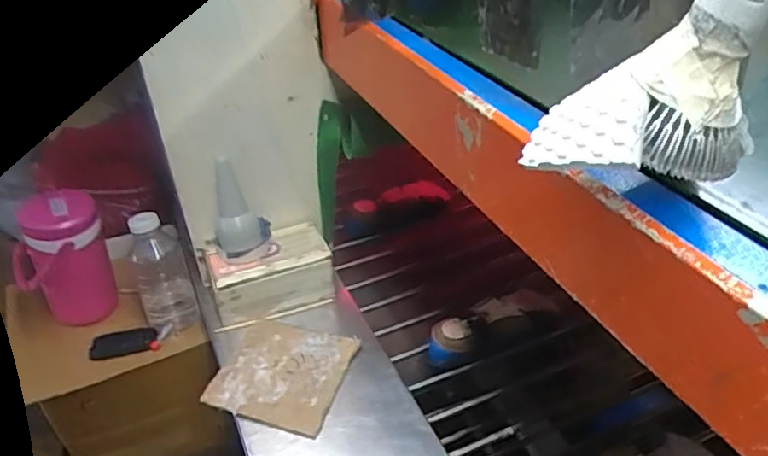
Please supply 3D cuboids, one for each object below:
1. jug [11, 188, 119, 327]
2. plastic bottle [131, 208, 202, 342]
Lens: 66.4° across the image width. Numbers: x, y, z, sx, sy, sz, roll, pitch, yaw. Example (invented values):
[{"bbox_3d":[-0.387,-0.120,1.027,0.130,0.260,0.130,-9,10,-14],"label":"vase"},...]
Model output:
[{"bbox_3d":[-0.566,0.063,1.033,0.148,0.247,0.140,-21,40,-27],"label":"jug"},{"bbox_3d":[-0.383,0.091,1.024,0.091,0.223,0.106,-15,38,-21],"label":"plastic bottle"}]

